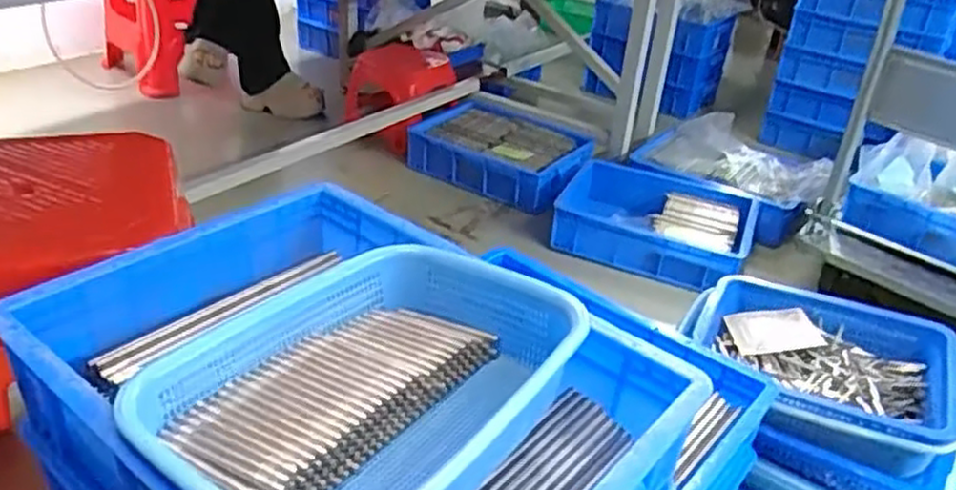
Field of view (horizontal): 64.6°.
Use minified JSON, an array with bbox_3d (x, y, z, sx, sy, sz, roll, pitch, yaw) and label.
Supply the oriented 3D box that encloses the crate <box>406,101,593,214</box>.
[{"bbox_3d":[0.059,-0.233,1.946,0.427,0.122,0.297,22,34,25],"label":"crate"}]

